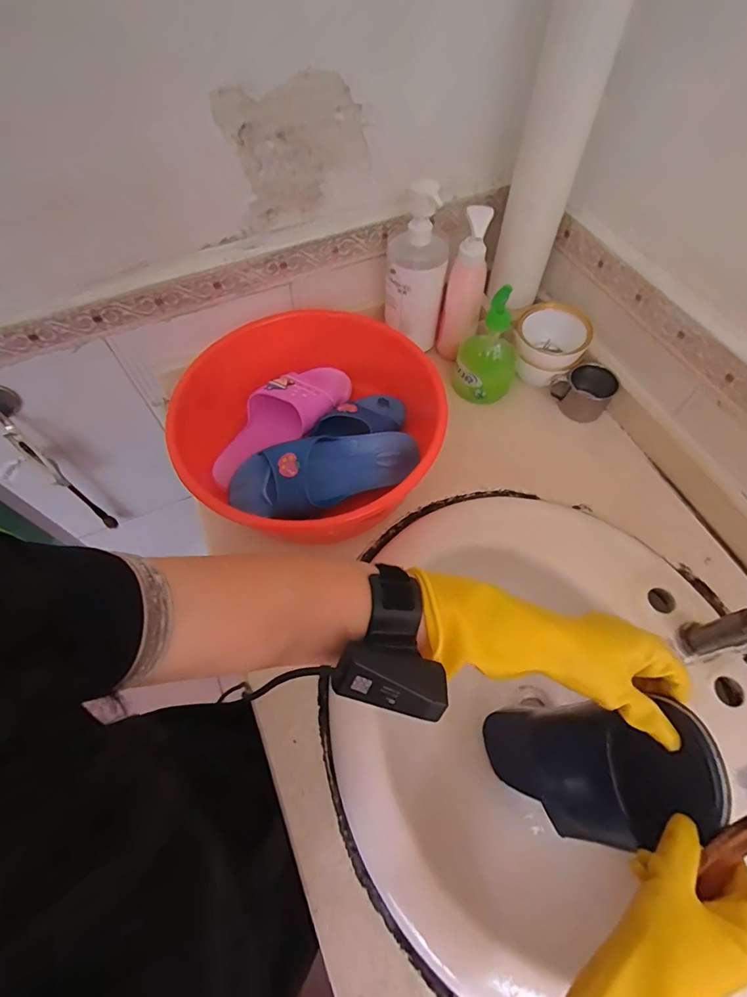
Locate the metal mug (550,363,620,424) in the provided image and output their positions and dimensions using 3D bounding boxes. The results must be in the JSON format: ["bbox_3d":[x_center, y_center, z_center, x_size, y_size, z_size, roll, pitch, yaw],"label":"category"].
[{"bbox_3d":[0.294,-0.150,0.648,0.077,0.052,0.058,38,69,18],"label":"metal mug"}]

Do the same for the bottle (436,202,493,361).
[{"bbox_3d":[0.123,-0.276,0.628,0.053,0.203,0.047,15,64,8],"label":"bottle"}]

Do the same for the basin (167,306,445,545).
[{"bbox_3d":[-0.083,-0.087,0.581,0.290,0.094,0.308,0,61,1],"label":"basin"}]

